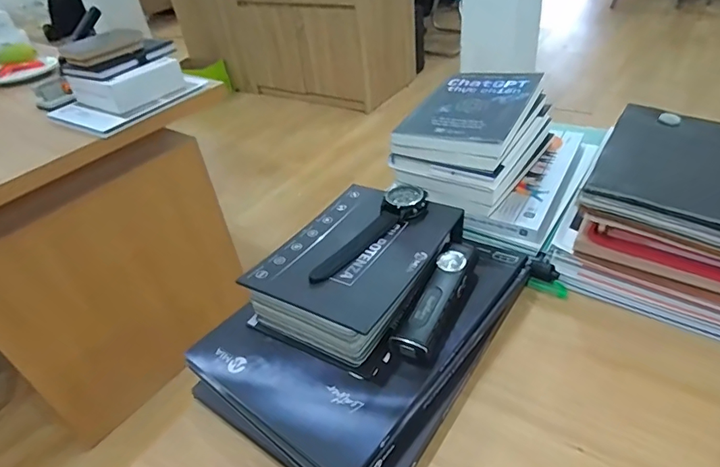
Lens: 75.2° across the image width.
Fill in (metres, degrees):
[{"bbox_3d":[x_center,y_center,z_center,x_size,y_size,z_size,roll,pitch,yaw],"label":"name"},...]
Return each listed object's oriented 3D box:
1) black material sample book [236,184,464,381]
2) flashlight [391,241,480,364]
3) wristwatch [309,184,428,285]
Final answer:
[{"bbox_3d":[0.001,0.030,0.482,0.146,0.056,0.207,17,43,26],"label":"black material sample book"},{"bbox_3d":[0.076,0.058,0.442,0.032,0.029,0.141,16,44,27],"label":"flashlight"},{"bbox_3d":[0.012,-0.003,0.475,0.043,0.019,0.163,23,46,32],"label":"wristwatch"}]

